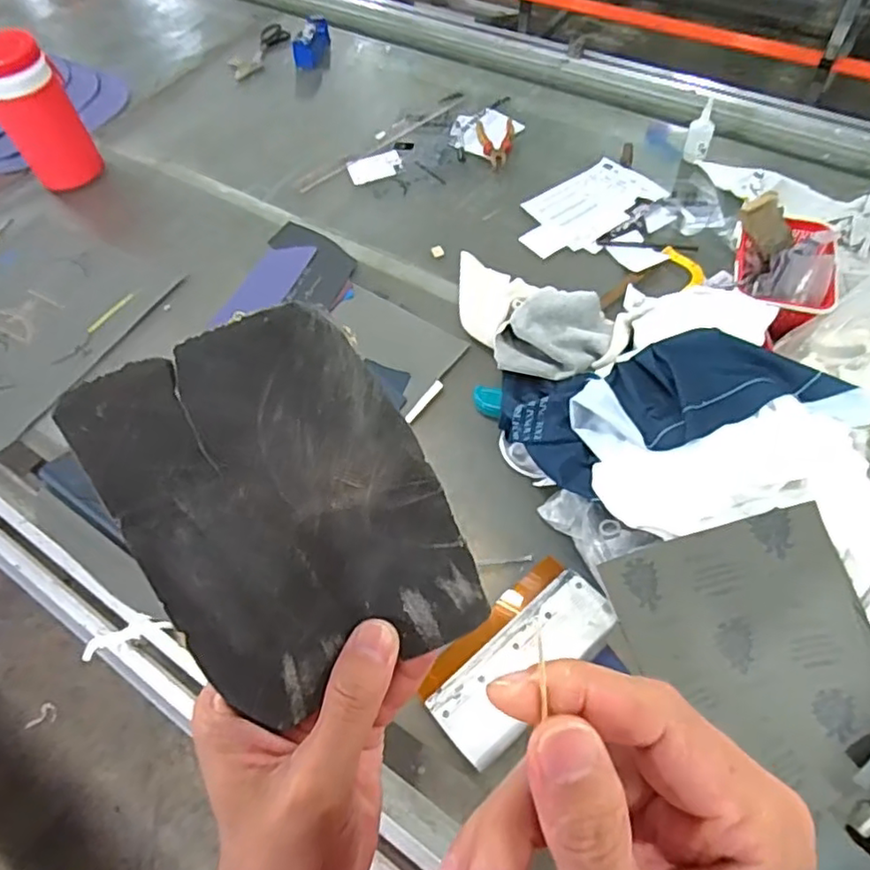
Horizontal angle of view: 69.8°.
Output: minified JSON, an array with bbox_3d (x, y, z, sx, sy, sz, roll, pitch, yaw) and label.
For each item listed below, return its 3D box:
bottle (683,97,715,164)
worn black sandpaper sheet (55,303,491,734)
[{"bbox_3d":[0.499,-0.566,1.169,0.045,0.091,0.055,15,59,15],"label":"bottle"},{"bbox_3d":[-0.054,0.030,0.233,0.105,0.009,0.140,-26,99,-11],"label":"worn black sandpaper sheet"}]

